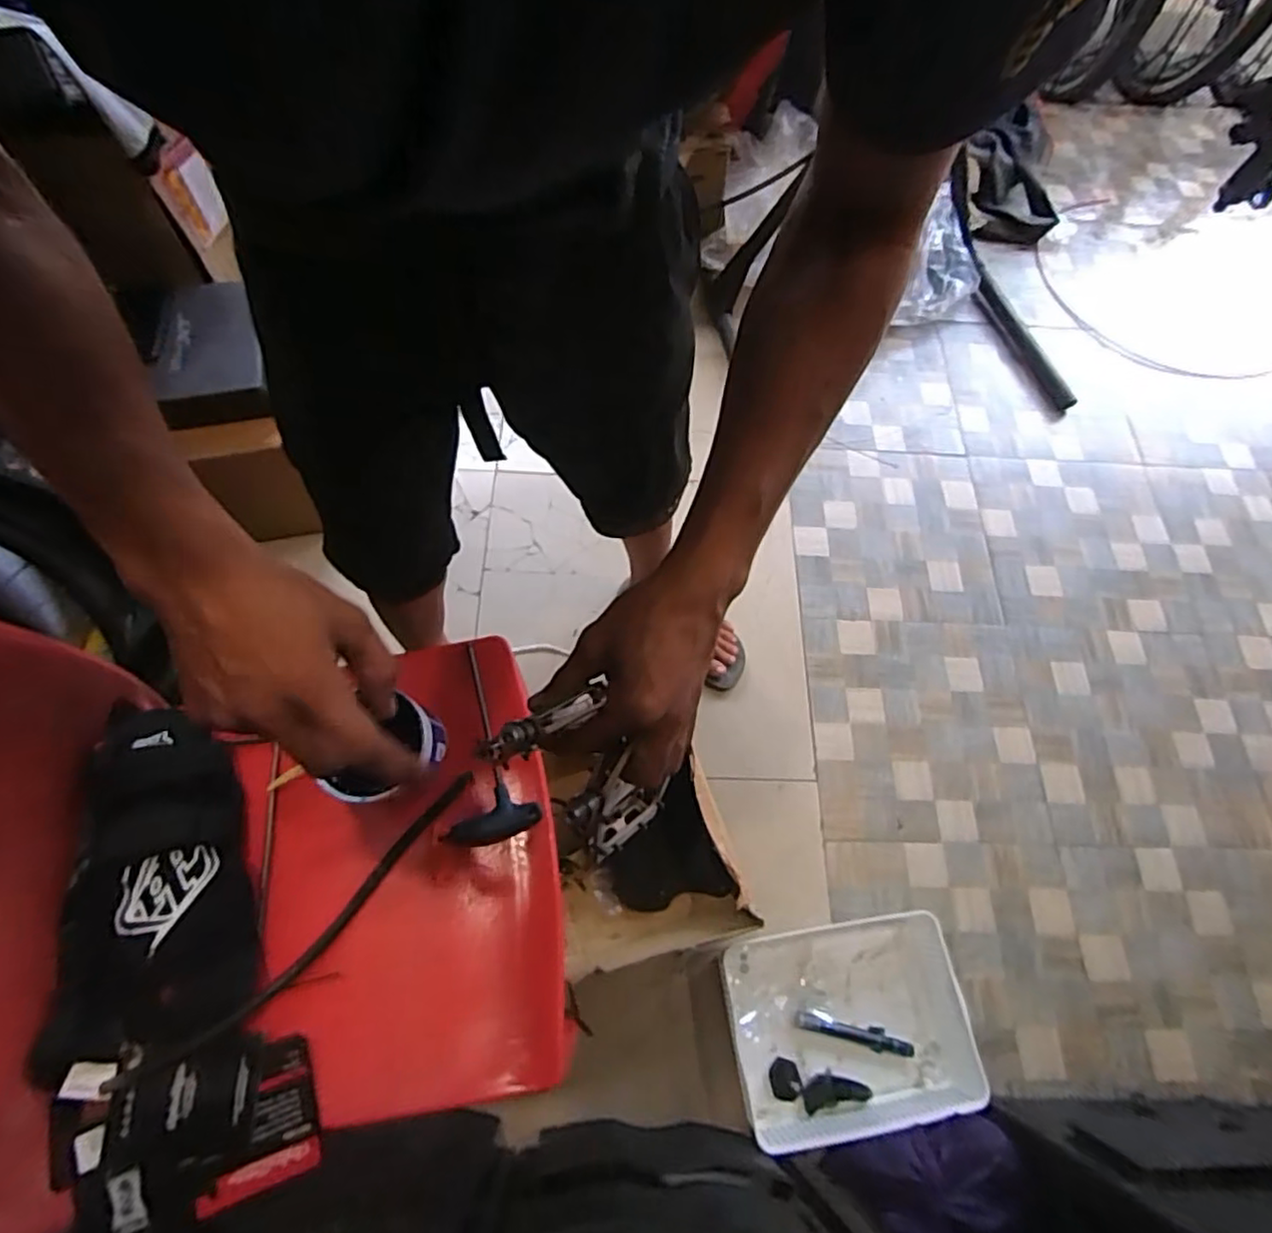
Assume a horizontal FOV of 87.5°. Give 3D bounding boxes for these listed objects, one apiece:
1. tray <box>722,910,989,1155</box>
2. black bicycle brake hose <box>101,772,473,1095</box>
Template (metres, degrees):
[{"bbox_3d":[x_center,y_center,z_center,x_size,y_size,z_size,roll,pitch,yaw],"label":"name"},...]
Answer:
[{"bbox_3d":[0.308,0.582,0.955,0.337,0.064,0.253,-8,67,-7],"label":"tray"},{"bbox_3d":[-0.282,0.281,0.599,0.351,0.017,0.043,-41,116,-25],"label":"black bicycle brake hose"}]

